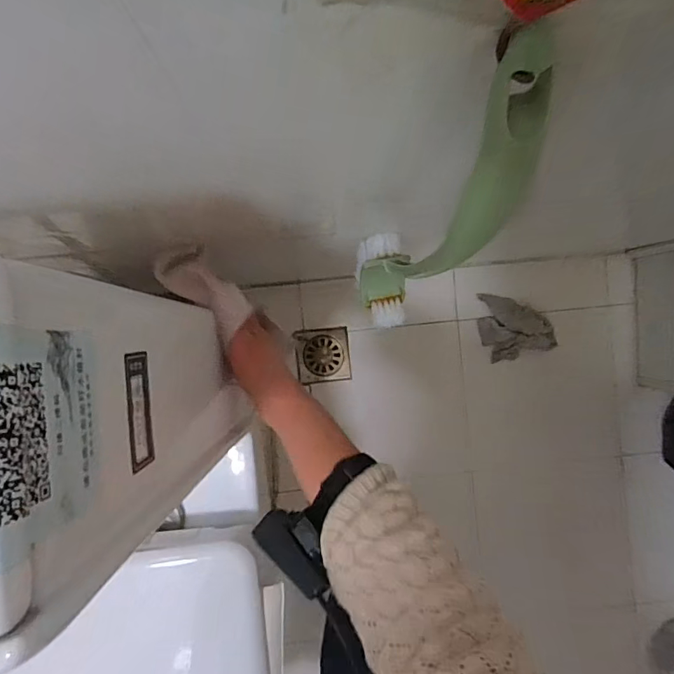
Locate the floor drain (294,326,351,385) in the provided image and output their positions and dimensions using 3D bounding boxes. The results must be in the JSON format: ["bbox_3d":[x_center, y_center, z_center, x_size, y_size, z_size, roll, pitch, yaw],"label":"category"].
[{"bbox_3d":[-0.026,0.036,0.894,0.102,0.007,0.106,-4,91,-2],"label":"floor drain"}]

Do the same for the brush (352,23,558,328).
[{"bbox_3d":[0.054,-0.057,0.324,0.043,0.358,0.087,-21,92,-2],"label":"brush"}]

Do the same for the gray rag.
[{"bbox_3d":[0.346,-0.027,0.880,0.138,0.033,0.137,-14,91,-2],"label":"gray rag"}]

